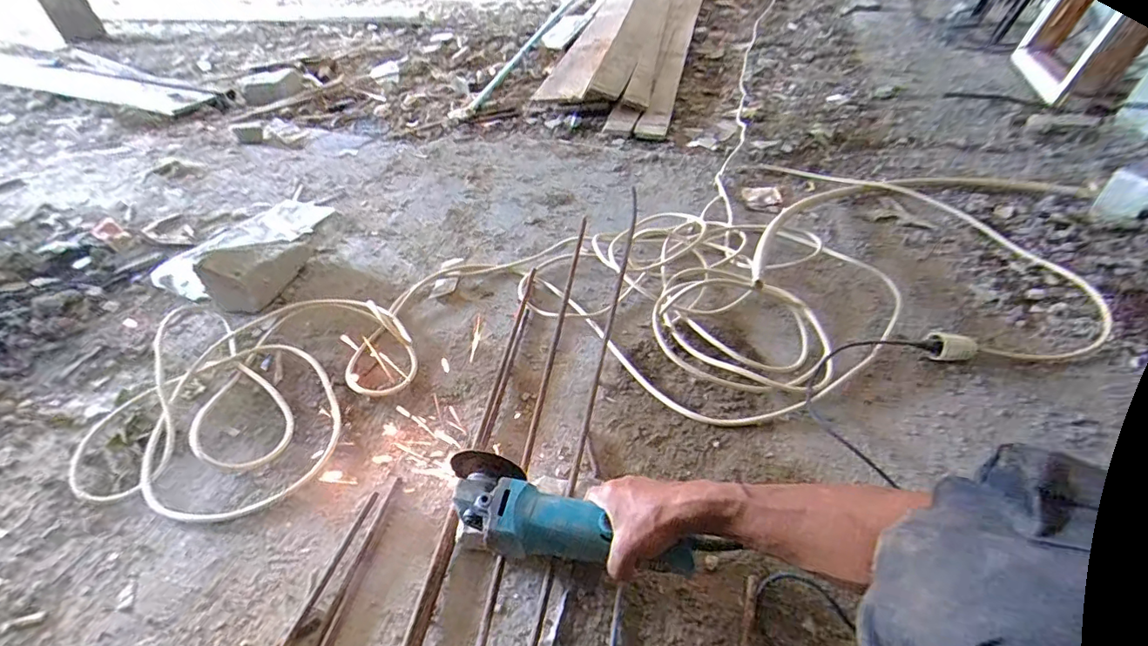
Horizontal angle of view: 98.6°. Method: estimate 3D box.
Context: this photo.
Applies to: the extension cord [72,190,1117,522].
[{"bbox_3d":[0.086,-0.066,0.938,1.673,0.077,0.625,-9,42,-7],"label":"extension cord"}]

